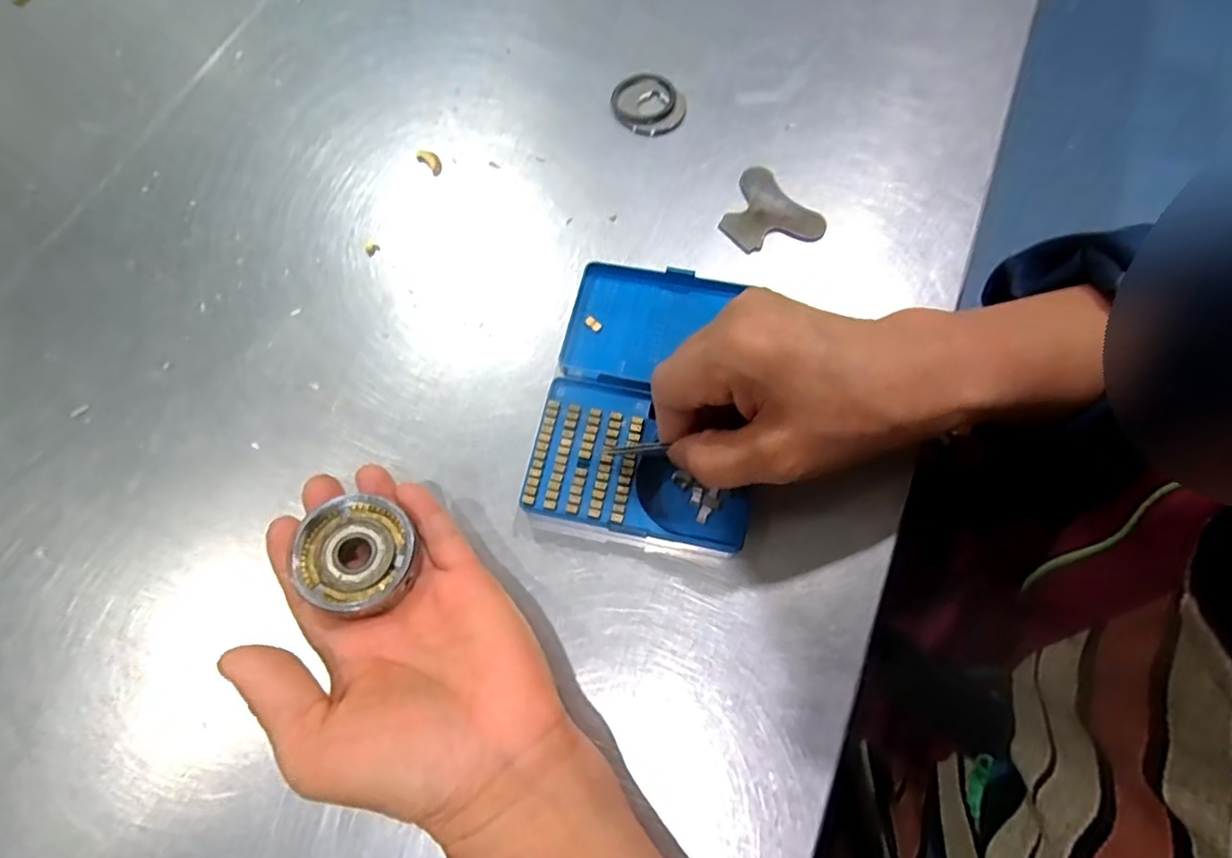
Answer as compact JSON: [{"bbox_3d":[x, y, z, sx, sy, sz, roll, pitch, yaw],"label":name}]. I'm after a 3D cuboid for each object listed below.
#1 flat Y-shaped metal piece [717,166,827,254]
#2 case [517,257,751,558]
[{"bbox_3d":[0.086,-0.124,0.359,0.047,0.005,0.058,-39,74,-12],"label":"flat Y-shaped metal piece"},{"bbox_3d":[0.019,-0.018,0.311,0.100,0.025,0.149,9,70,4],"label":"case"}]

